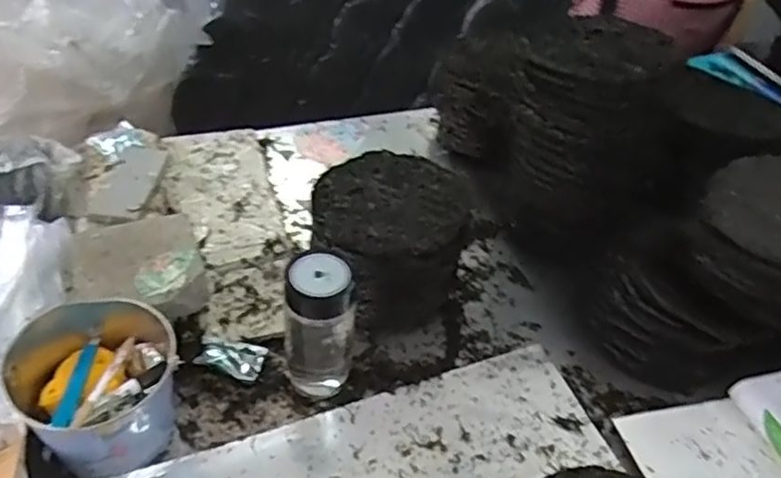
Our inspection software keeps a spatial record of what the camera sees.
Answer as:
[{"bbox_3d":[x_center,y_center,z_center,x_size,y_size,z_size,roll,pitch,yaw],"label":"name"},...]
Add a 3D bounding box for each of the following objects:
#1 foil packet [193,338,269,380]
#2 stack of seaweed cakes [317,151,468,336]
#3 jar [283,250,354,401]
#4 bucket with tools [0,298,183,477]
[{"bbox_3d":[-0.191,0.141,0.776,0.078,0.013,0.047,19,36,-9],"label":"foil packet"},{"bbox_3d":[-0.005,-0.001,0.850,0.192,0.145,0.198,15,45,8],"label":"stack of seaweed cakes"},{"bbox_3d":[-0.078,0.096,0.714,0.071,0.178,0.060,5,44,-2],"label":"jar"},{"bbox_3d":[-0.298,0.153,0.666,0.144,0.126,0.151,3,44,-3],"label":"bucket with tools"}]

